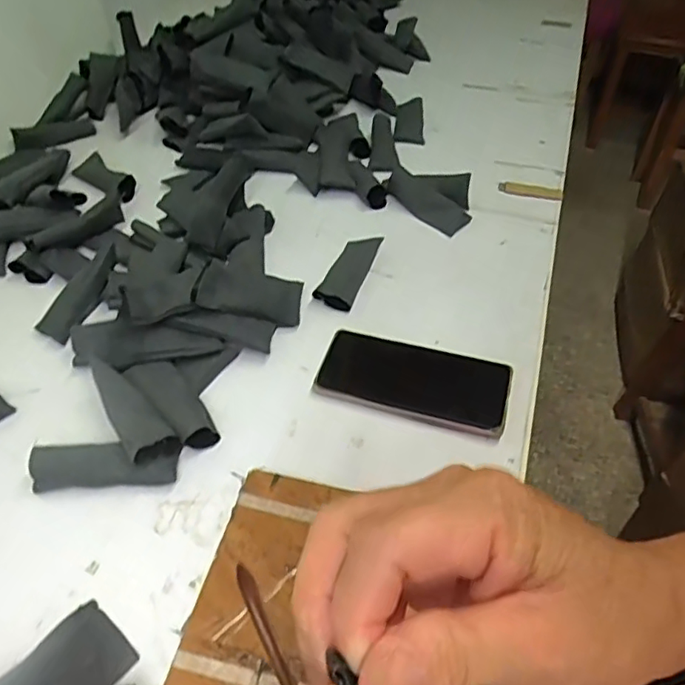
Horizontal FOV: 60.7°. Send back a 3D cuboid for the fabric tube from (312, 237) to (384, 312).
[{"bbox_3d":[0.008,-0.076,0.604,0.037,0.016,0.108,15,49,14],"label":"fabric tube"}]

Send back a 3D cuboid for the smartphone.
[{"bbox_3d":[0.061,0.031,0.507,0.160,0.010,0.078,14,49,13],"label":"smartphone"}]

